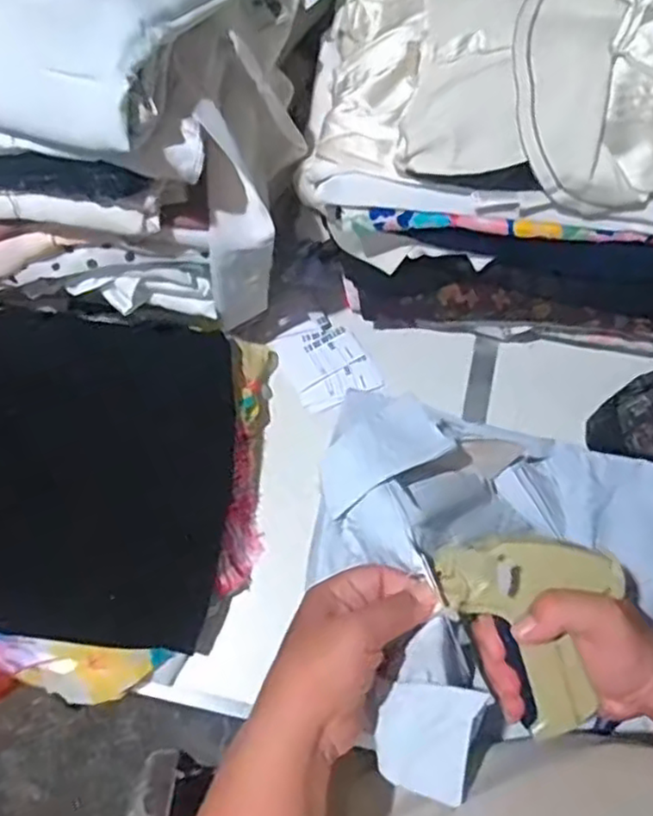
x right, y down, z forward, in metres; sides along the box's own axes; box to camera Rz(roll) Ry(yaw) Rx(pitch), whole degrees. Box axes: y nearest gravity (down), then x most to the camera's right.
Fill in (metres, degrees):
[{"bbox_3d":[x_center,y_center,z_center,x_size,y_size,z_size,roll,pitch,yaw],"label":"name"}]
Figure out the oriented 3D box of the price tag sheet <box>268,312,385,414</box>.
[{"bbox_3d":[0.000,-0.043,0.612,0.075,0.011,0.083,-26,73,-11],"label":"price tag sheet"}]

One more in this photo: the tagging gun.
[{"bbox_3d":[0.133,0.122,0.407,0.091,0.051,0.125,-35,77,-12],"label":"tagging gun"}]

